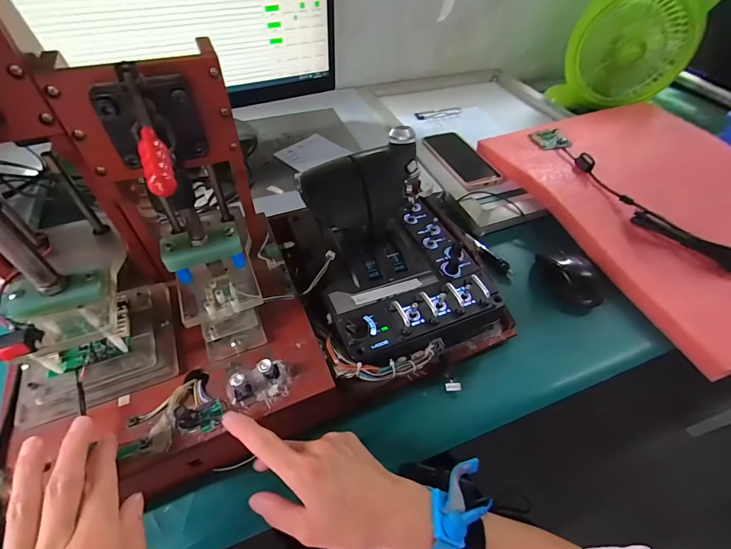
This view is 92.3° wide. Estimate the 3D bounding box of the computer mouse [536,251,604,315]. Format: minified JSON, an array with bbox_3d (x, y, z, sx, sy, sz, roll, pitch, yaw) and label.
[{"bbox_3d":[0.275,0.005,0.474,0.065,0.042,0.094,-9,51,-11],"label":"computer mouse"}]

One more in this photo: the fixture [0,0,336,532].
[{"bbox_3d":[-0.161,-0.033,0.229,0.226,0.274,0.203,-11,51,-12],"label":"fixture"}]

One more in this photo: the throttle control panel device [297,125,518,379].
[{"bbox_3d":[0.033,-0.021,0.397,0.219,0.137,0.232,-18,53,-17],"label":"throttle control panel device"}]

